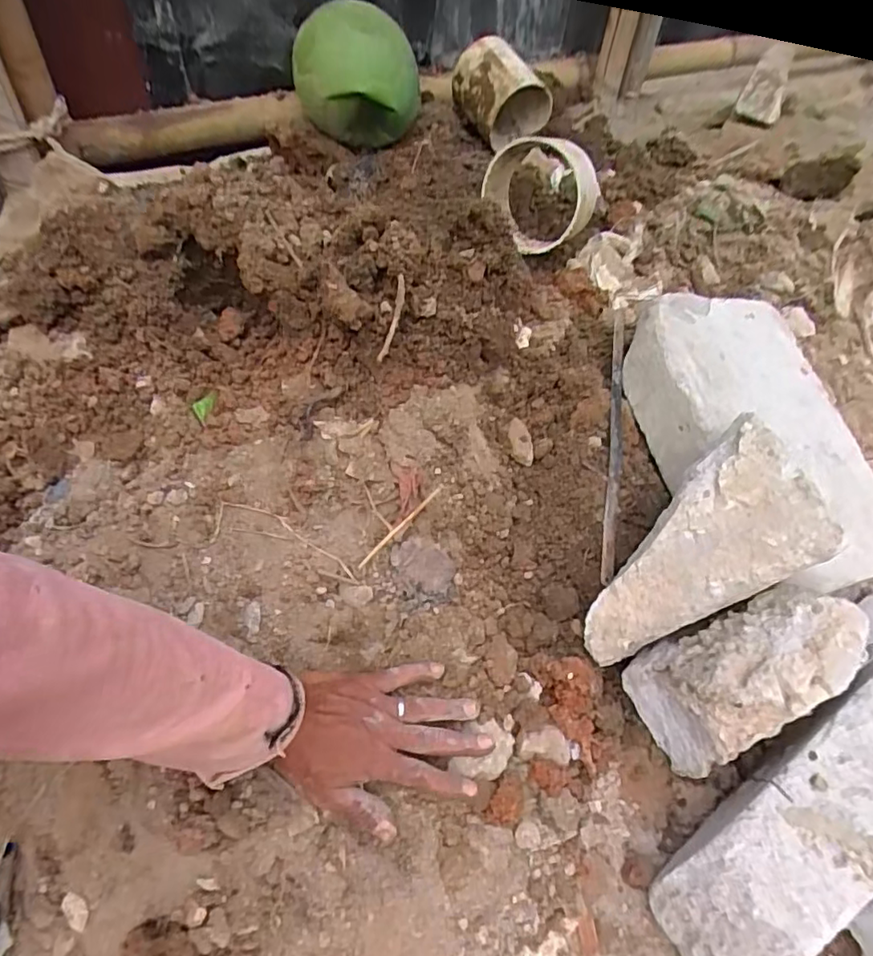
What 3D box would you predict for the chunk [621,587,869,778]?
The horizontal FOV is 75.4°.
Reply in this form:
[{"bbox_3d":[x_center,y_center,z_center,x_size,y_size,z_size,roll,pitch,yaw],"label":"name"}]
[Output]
[{"bbox_3d":[0.241,0.148,0.436,0.154,0.121,0.089,-14,51,-18],"label":"chunk"}]

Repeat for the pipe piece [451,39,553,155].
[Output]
[{"bbox_3d":[0.106,-0.608,0.891,0.136,0.114,0.117,-14,51,-18],"label":"pipe piece"}]

